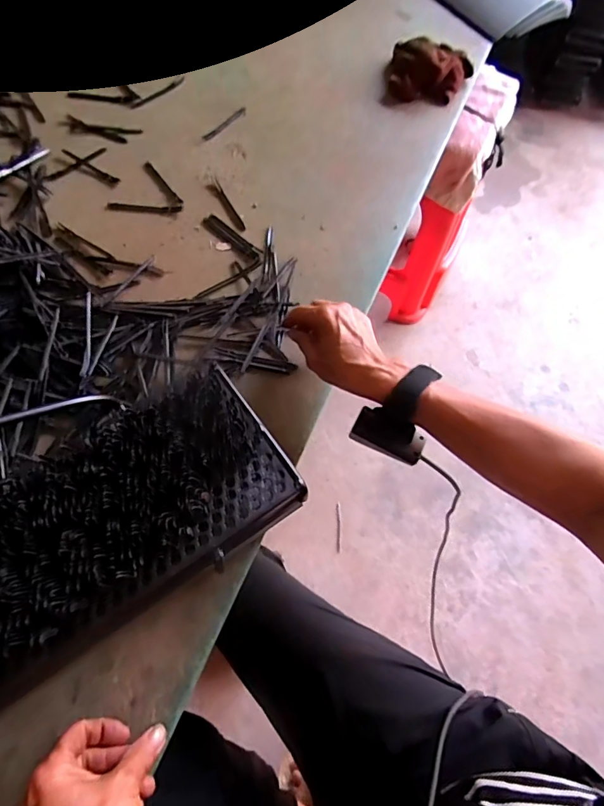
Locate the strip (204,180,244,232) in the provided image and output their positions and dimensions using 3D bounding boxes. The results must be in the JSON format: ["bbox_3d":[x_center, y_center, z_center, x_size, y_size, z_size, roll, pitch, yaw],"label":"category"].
[{"bbox_3d":[-0.101,-0.260,0.613,0.018,0.004,0.095,-24,69,-13],"label":"strip"}]

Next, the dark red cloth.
[{"bbox_3d":[0.197,-0.510,0.715,0.128,0.050,0.094,12,65,2],"label":"dark red cloth"}]

